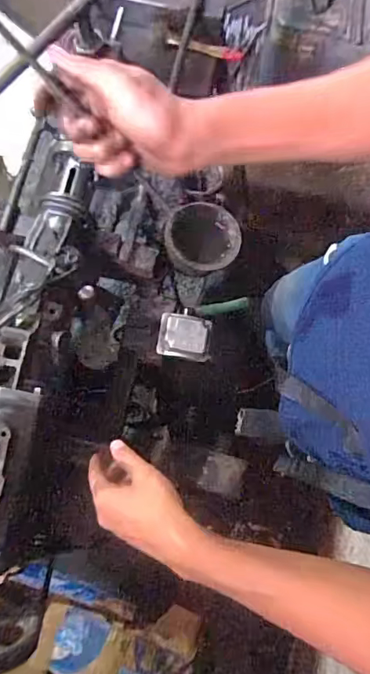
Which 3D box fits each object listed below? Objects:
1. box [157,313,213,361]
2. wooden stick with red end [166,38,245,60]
[{"bbox_3d":[-0.001,-0.001,0.792,0.088,0.048,0.074,8,81,2],"label":"box"},{"bbox_3d":[0.041,-0.548,0.887,0.149,0.020,0.024,5,76,-12],"label":"wooden stick with red end"}]

